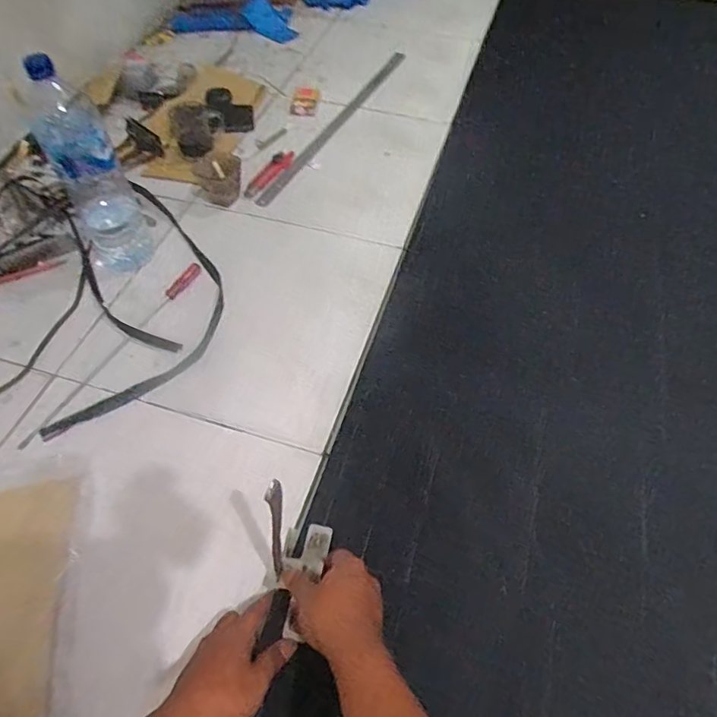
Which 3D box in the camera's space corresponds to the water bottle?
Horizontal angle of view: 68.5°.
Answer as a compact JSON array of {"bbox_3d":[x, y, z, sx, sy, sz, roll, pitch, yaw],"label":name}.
[{"bbox_3d":[-0.392,-0.261,0.769,0.099,0.312,0.079,-24,58,-16],"label":"water bottle"}]

